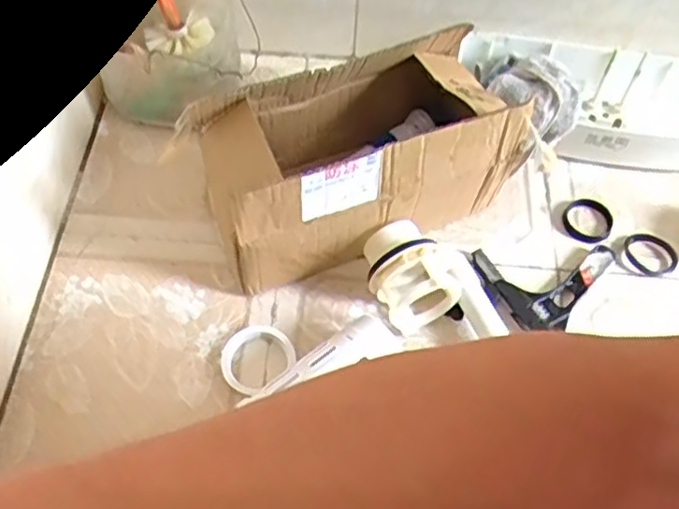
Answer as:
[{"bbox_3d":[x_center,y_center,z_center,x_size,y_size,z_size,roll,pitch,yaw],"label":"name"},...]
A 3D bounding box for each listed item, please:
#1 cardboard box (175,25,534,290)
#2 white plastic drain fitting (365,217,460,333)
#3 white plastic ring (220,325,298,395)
[{"bbox_3d":[0.015,-0.099,0.713,0.296,0.179,0.160,-21,62,-16],"label":"cardboard box"},{"bbox_3d":[0.073,0.018,0.701,0.089,0.083,0.093,-12,60,-11],"label":"white plastic drain fitting"},{"bbox_3d":[-0.080,0.103,0.681,0.070,0.014,0.070,2,58,-3],"label":"white plastic ring"}]

